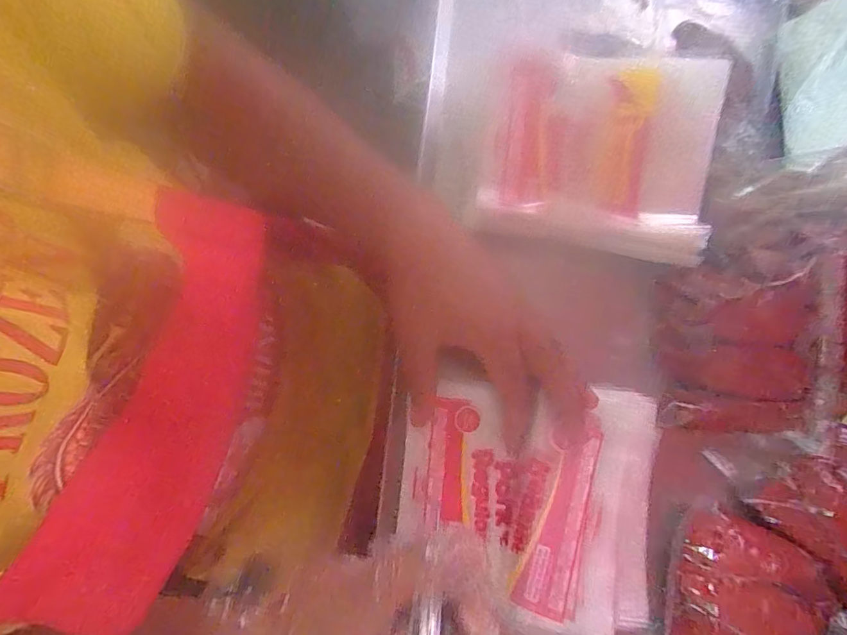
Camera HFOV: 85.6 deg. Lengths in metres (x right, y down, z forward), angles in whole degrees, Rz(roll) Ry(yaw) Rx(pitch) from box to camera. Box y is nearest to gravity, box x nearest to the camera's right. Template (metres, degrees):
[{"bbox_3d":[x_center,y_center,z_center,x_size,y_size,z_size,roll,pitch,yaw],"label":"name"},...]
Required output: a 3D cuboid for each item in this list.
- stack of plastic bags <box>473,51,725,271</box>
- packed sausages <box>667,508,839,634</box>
[{"bbox_3d":[0.143,-0.132,0.363,0.173,0.038,0.148,12,78,3],"label":"stack of plastic bags"},{"bbox_3d":[0.212,0.204,0.308,0.086,0.027,0.121,26,79,5],"label":"packed sausages"}]

